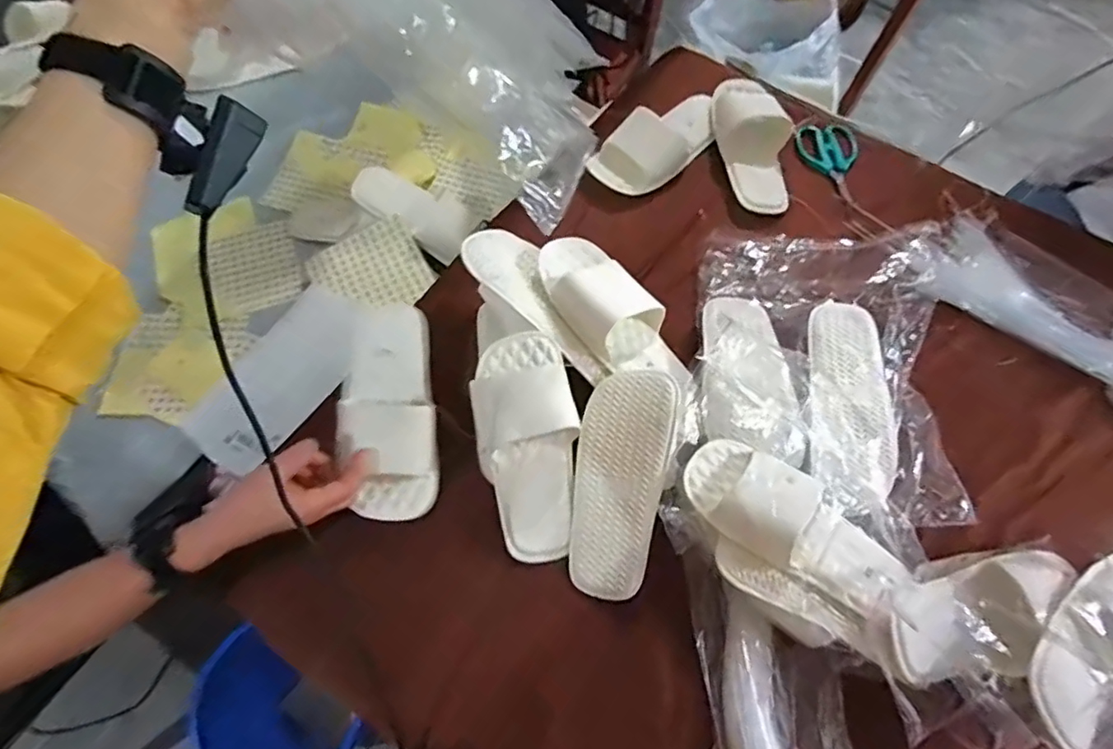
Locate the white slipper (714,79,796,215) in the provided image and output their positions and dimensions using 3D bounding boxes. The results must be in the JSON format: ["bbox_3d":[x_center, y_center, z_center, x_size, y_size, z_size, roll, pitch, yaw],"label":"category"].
[{"bbox_3d":[0.280,-0.333,0.827,0.102,0.047,0.226,-5,77,-2],"label":"white slipper"}]

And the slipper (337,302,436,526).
[{"bbox_3d":[-0.187,0.041,0.643,0.108,0.056,0.236,-8,65,-4],"label":"slipper"}]

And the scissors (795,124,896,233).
[{"bbox_3d":[0.400,-0.279,0.822,0.087,0.022,0.184,-9,65,-4],"label":"scissors"}]

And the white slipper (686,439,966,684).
[{"bbox_3d":[0.251,0.161,0.538,0.279,0.046,0.091,37,70,16],"label":"white slipper"}]

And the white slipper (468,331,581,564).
[{"bbox_3d":[-0.032,0.077,0.616,0.103,0.038,0.234,-6,90,-2],"label":"white slipper"}]

